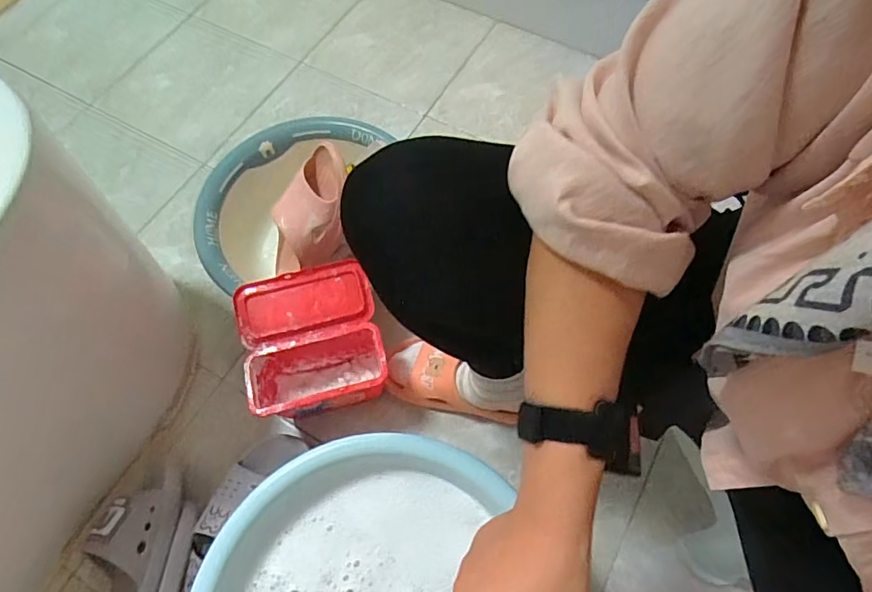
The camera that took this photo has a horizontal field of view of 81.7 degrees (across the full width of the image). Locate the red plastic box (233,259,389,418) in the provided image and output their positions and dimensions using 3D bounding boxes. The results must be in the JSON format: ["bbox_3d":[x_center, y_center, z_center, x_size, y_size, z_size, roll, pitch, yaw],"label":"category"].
[{"bbox_3d":[-0.170,0.072,0.722,0.178,0.121,0.184,-15,66,-5],"label":"red plastic box"}]

